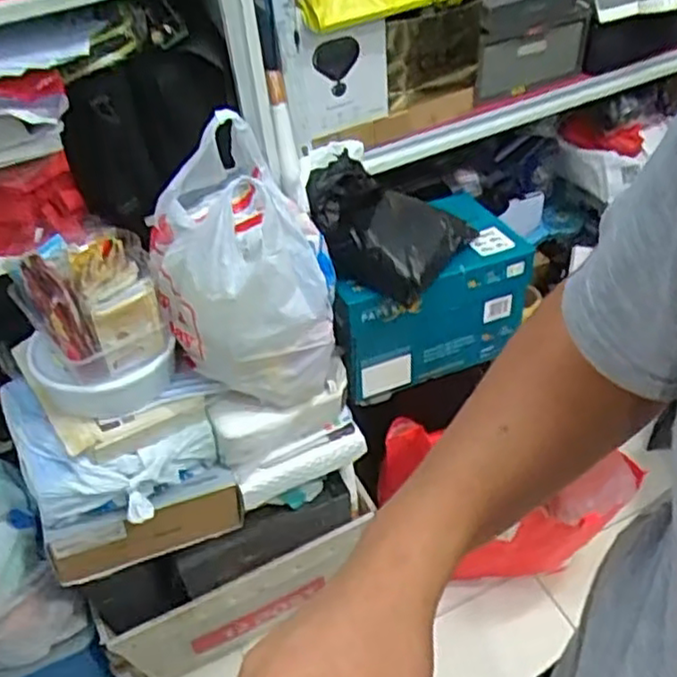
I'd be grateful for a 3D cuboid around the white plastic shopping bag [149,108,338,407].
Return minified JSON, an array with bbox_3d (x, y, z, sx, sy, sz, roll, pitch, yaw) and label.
[{"bbox_3d":[-0.139,-0.095,1.024,0.235,0.321,0.233,-27,47,-20],"label":"white plastic shopping bag"}]

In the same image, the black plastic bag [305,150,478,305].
[{"bbox_3d":[0.085,-0.193,1.121,0.235,0.162,0.224,6,45,12],"label":"black plastic bag"}]

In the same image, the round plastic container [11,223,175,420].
[{"bbox_3d":[-0.353,-0.028,1.006,0.185,0.198,0.215,-27,48,-21],"label":"round plastic container"}]

